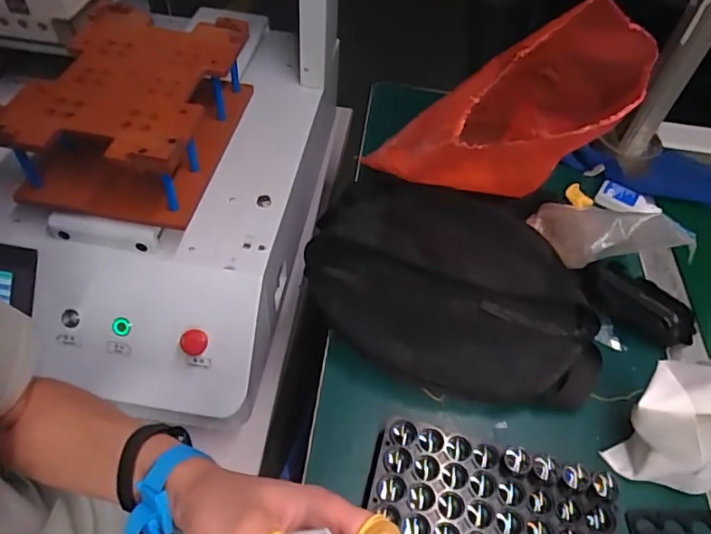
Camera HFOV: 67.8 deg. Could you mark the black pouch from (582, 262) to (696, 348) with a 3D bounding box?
[{"bbox_3d":[0.294,0.040,0.559,0.118,0.031,0.052,28,54,1],"label":"black pouch"}]

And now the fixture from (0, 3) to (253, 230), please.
[{"bbox_3d":[-0.250,-0.182,0.611,0.185,0.103,0.256,10,51,3],"label":"fixture"}]

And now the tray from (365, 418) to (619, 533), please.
[{"bbox_3d":[0.110,0.192,0.424,0.191,0.034,0.098,14,52,6],"label":"tray"}]

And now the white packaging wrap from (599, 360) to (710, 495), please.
[{"bbox_3d":[0.275,0.128,0.428,0.099,0.112,0.070,27,54,15],"label":"white packaging wrap"}]

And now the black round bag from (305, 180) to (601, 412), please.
[{"bbox_3d":[0.095,0.011,0.553,0.279,0.057,0.238,9,51,2],"label":"black round bag"}]

